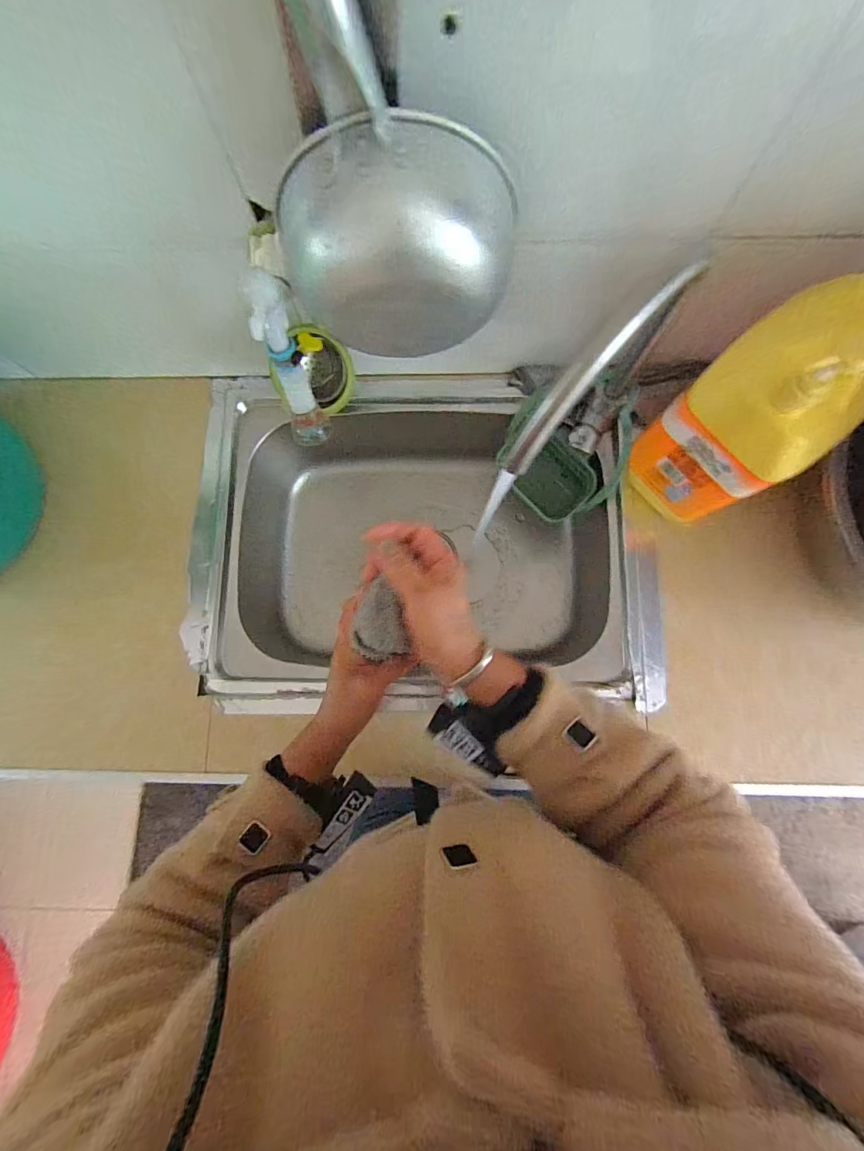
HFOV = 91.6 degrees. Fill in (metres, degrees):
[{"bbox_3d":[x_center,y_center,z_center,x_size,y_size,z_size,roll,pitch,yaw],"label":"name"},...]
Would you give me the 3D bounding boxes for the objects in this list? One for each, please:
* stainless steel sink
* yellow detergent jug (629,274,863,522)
[{"bbox_3d":[-0.026,-0.056,0.691,0.574,0.190,0.456,-1,81,2],"label":"stainless steel sink"},{"bbox_3d":[0.352,-0.178,0.434,0.170,0.246,0.128,-37,82,-4],"label":"yellow detergent jug"}]

